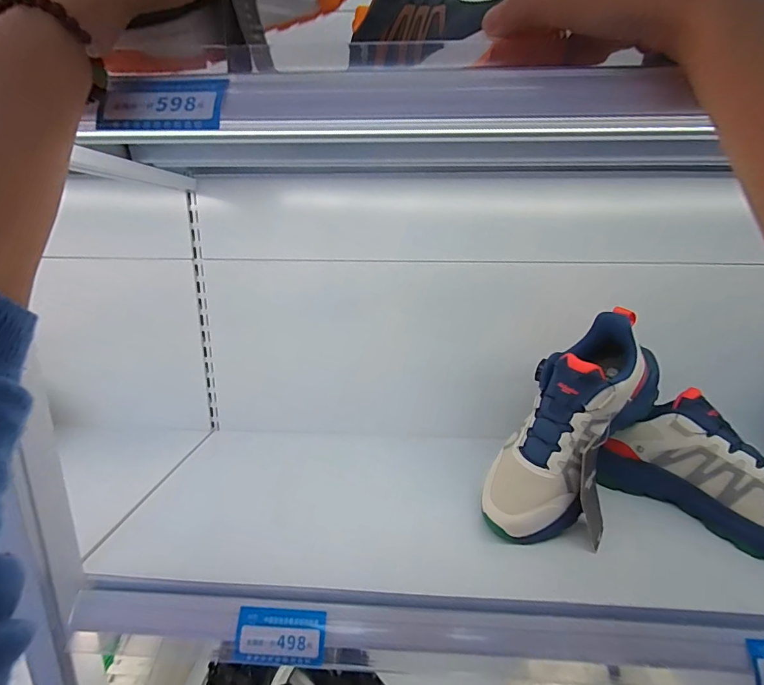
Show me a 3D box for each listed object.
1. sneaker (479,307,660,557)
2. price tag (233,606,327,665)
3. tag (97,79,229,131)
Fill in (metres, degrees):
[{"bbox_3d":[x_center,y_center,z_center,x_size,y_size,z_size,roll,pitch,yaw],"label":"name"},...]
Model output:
[{"bbox_3d":[0.210,0.095,0.444,0.130,0.268,0.093,41,-10,-33],"label":"sneaker"},{"bbox_3d":[-0.085,0.247,0.338,0.073,0.039,0.005,2,-23,2],"label":"price tag"},{"bbox_3d":[-0.129,-0.142,0.239,0.072,0.035,0.005,2,-12,3],"label":"tag"}]

